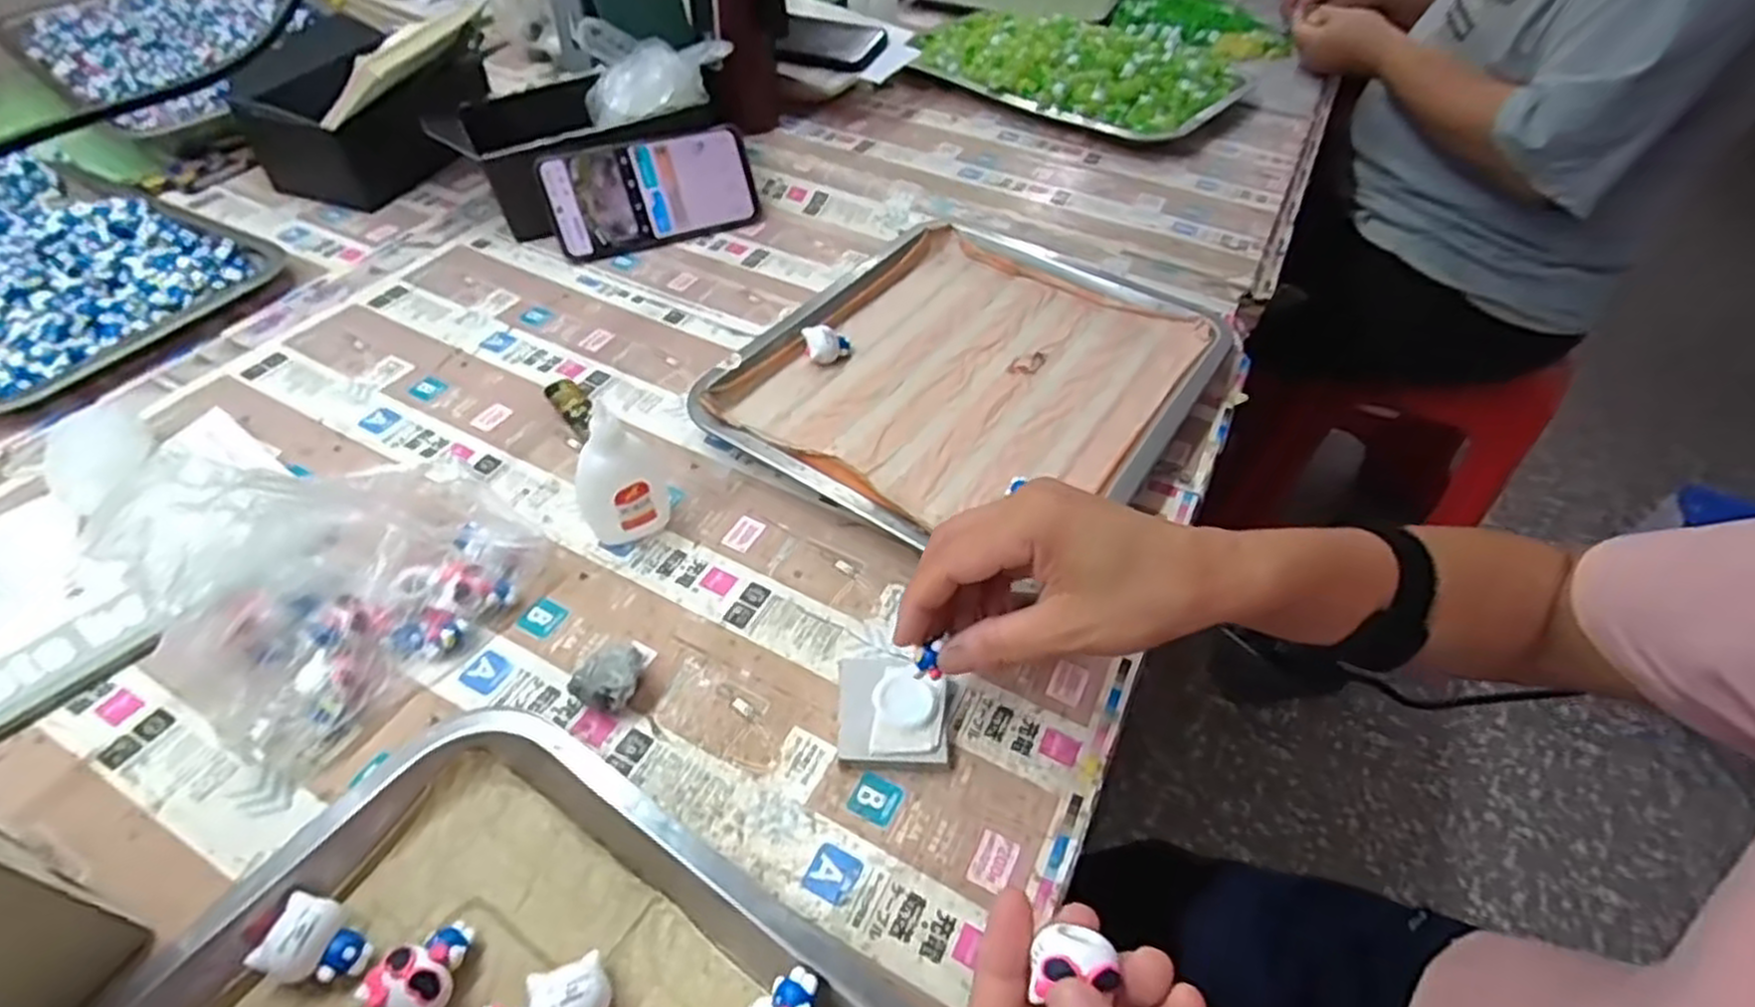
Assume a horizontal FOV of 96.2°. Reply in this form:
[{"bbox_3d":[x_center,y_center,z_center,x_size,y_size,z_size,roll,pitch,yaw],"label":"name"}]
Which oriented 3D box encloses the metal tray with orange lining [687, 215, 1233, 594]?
[{"bbox_3d":[0.056,-0.093,0.544,0.285,0.030,0.313,29,52,20],"label":"metal tray with orange lining"}]

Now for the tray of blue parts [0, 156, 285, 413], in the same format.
[{"bbox_3d":[-0.669,-0.198,0.578,0.418,0.032,0.209,23,50,15],"label":"tray of blue parts"}]

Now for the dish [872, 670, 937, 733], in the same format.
[{"bbox_3d":[0.012,0.091,0.361,0.030,0.011,0.027,25,50,17],"label":"dish"}]

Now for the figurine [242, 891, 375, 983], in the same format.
[{"bbox_3d":[-0.200,0.156,0.281,0.032,0.020,0.025,11,48,5],"label":"figurine"}]

